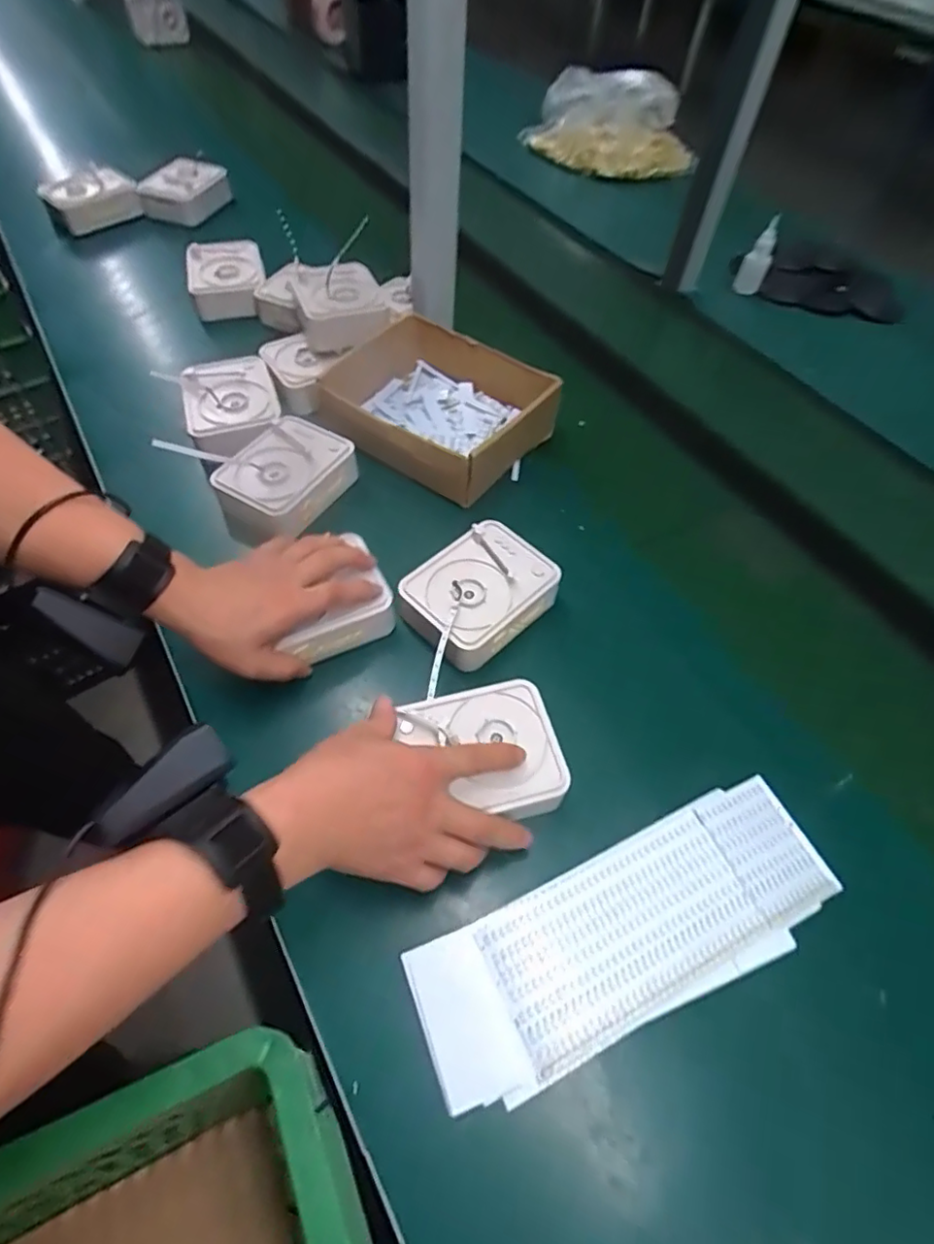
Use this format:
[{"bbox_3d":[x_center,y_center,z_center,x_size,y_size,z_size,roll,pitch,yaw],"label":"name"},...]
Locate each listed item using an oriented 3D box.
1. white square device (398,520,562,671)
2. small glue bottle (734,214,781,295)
[{"bbox_3d":[0.009,-0.024,0.543,0.137,0.043,0.100,-37,65,-25],"label":"white square device"},{"bbox_3d":[0.450,-0.558,0.927,0.040,0.144,0.031,16,80,7],"label":"small glue bottle"}]

